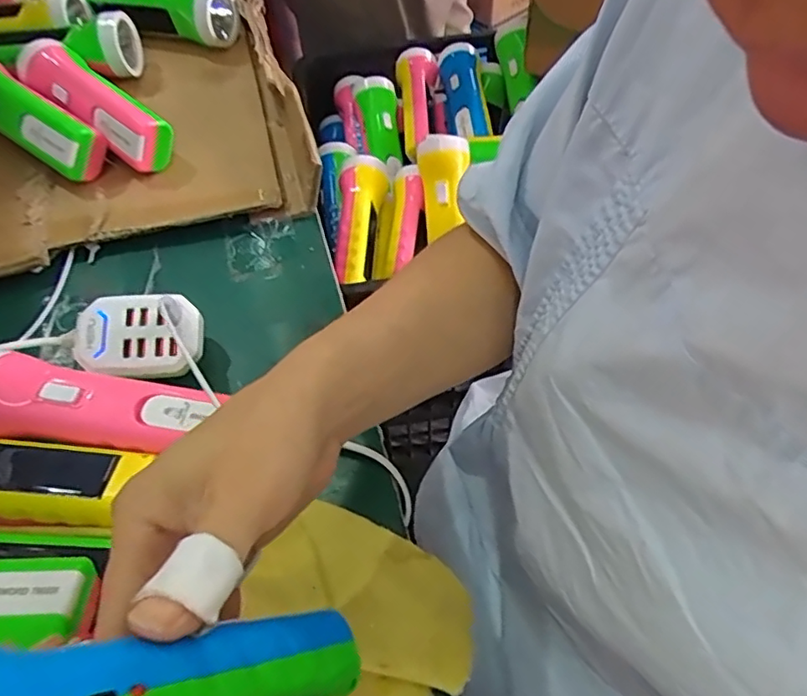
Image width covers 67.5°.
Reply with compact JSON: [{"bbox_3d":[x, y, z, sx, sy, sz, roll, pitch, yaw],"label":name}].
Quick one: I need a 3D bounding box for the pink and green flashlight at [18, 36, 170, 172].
[{"bbox_3d":[-0.261,-0.206,0.507,0.051,0.048,0.176,-40,63,-21],"label":"pink and green flashlight"}]

